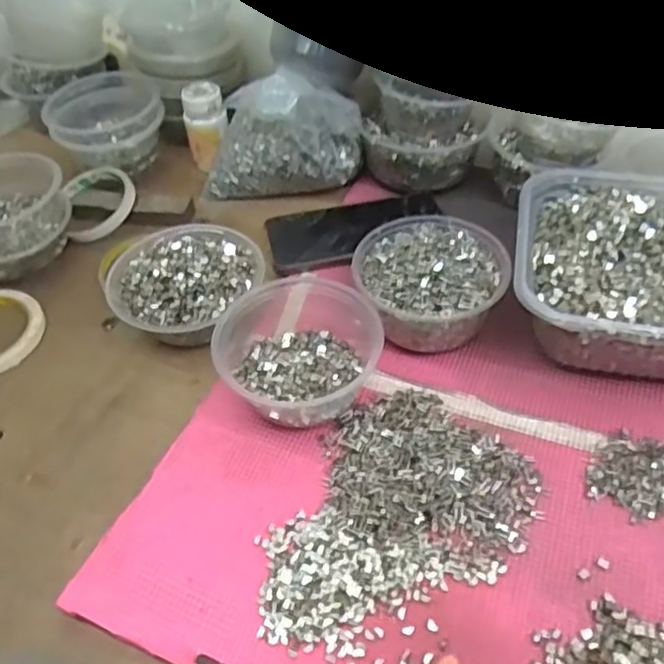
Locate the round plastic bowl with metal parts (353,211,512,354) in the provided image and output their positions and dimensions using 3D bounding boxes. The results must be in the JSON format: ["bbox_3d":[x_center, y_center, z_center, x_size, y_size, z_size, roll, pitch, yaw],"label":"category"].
[{"bbox_3d":[0.077,-0.039,0.524,0.110,0.060,0.113,-2,46,2],"label":"round plastic bowl with metal parts"}]

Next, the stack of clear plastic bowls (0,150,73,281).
[{"bbox_3d":[-0.294,-0.102,0.605,0.115,0.074,0.091,-24,49,-18],"label":"stack of clear plastic bowls"}]

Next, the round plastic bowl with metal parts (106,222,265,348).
[{"bbox_3d":[-0.119,-0.040,0.544,0.114,0.062,0.106,-2,46,2],"label":"round plastic bowl with metal parts"}]

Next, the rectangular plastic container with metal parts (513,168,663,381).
[{"bbox_3d":[0.227,-0.052,0.513,0.168,0.071,0.191,7,47,11],"label":"rectangular plastic container with metal parts"}]

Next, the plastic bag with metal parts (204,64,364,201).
[{"bbox_3d":[-0.049,-0.190,0.648,0.149,0.110,0.071,11,48,14],"label":"plastic bag with metal parts"}]

